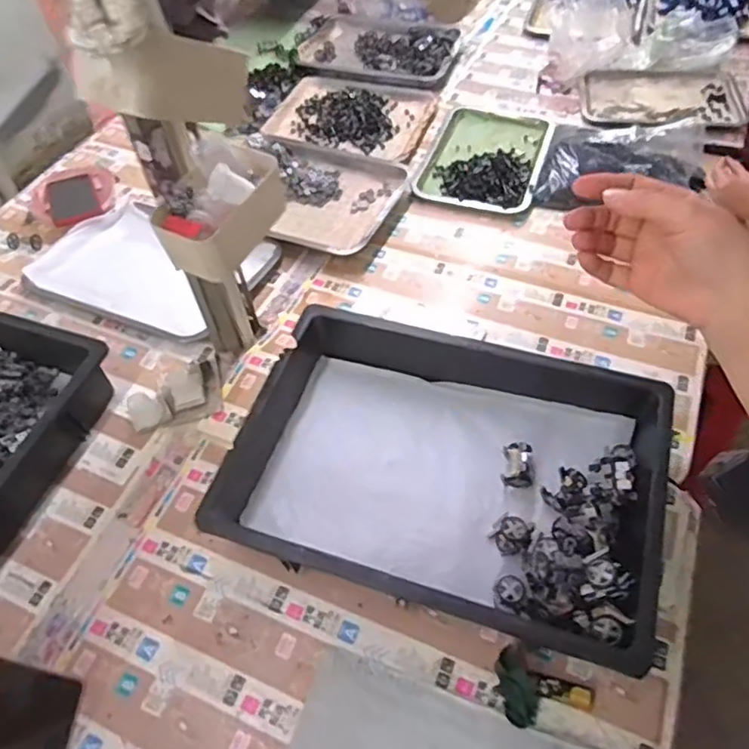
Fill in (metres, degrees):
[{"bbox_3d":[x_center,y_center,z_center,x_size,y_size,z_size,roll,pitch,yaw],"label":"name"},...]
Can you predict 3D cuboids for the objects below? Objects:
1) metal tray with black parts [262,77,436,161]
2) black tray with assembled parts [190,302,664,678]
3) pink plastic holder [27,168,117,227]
[{"bbox_3d":[-0.048,-0.534,1.222,0.317,0.024,0.244,15,57,13],"label":"metal tray with black parts"},{"bbox_3d":[0.076,0.109,0.670,0.437,0.107,0.303,15,58,14],"label":"black tray with assembled parts"},{"bbox_3d":[-0.534,-0.314,1.071,0.151,0.026,0.149,-34,60,-18],"label":"pink plastic holder"}]

